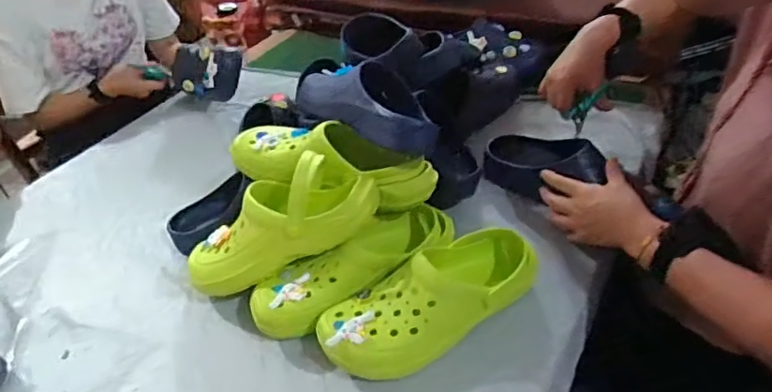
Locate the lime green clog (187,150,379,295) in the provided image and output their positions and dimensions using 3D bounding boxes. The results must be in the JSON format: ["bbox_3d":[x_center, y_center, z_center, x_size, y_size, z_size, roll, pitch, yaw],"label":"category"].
[{"bbox_3d":[-0.148,0.028,0.687,0.271,0.088,0.106,-27,44,16],"label":"lime green clog"}]

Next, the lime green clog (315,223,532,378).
[{"bbox_3d":[0.057,0.126,0.654,0.274,0.095,0.117,-29,44,-21],"label":"lime green clog"}]

